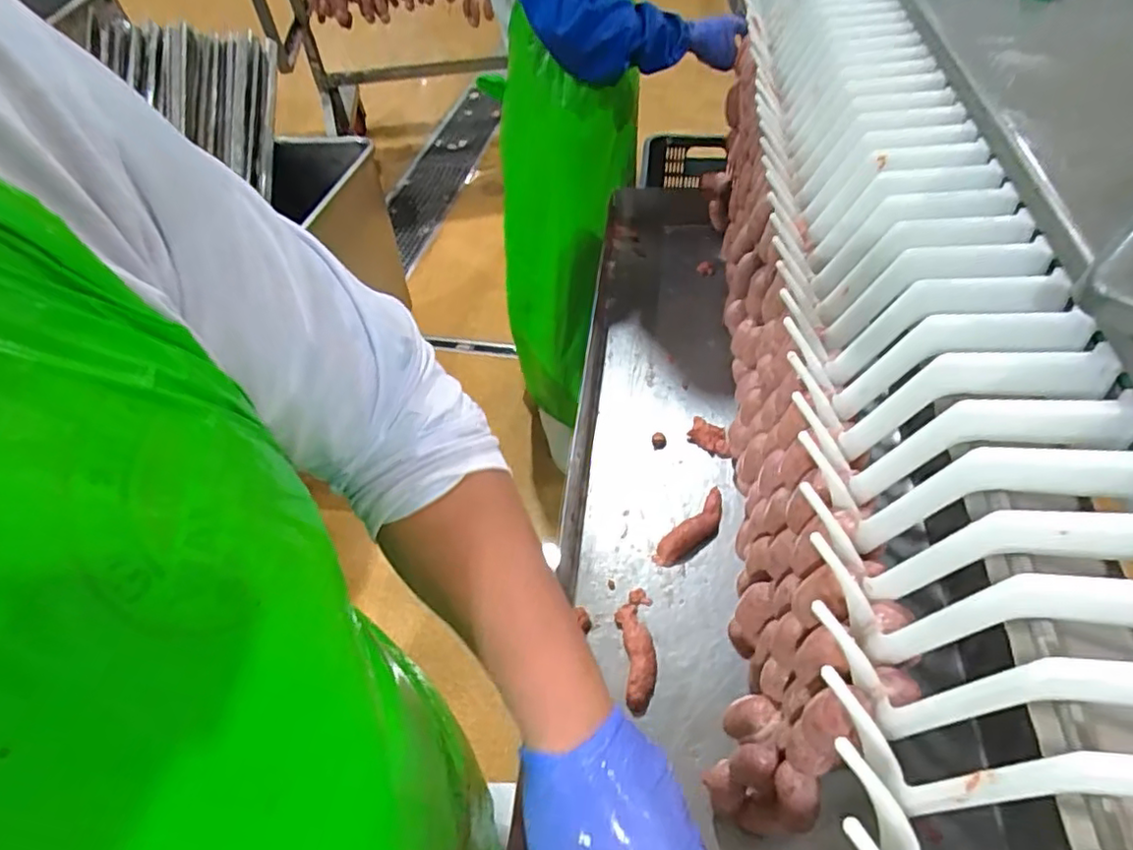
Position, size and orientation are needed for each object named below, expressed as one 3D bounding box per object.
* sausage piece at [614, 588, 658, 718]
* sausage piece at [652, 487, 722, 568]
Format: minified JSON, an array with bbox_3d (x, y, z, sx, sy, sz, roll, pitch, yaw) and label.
[{"bbox_3d":[0.074,0.232,0.671,0.038,0.029,0.128,-2,45,3],"label":"sausage piece"},{"bbox_3d":[0.156,0.120,0.753,0.039,0.026,0.124,32,56,31],"label":"sausage piece"}]

